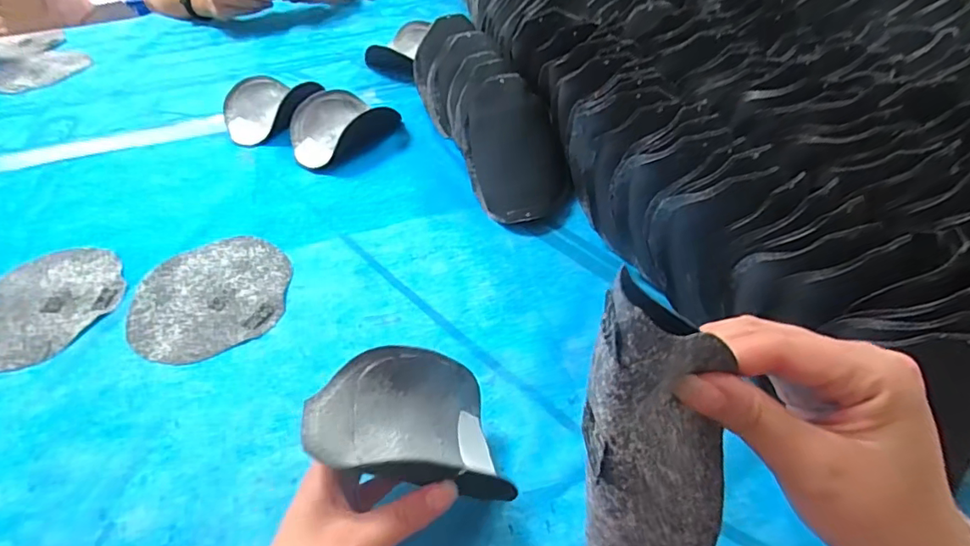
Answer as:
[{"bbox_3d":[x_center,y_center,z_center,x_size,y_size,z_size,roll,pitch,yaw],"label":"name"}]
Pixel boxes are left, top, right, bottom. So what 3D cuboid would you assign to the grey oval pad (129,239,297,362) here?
[{"bbox_3d":[-0.255,0.019,0.516,0.141,0.004,0.140,-23,50,-16],"label":"grey oval pad"}]

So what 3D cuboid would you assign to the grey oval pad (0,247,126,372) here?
[{"bbox_3d":[-0.422,0.028,0.526,0.136,0.004,0.143,19,52,21],"label":"grey oval pad"}]

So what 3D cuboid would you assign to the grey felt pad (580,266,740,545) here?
[{"bbox_3d":[0.064,0.062,0.199,0.065,0.155,0.019,-28,33,-20],"label":"grey felt pad"}]

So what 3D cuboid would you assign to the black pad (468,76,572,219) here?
[{"bbox_3d":[0.029,-0.129,0.576,0.098,0.150,0.050,-13,5,-1],"label":"black pad"}]

